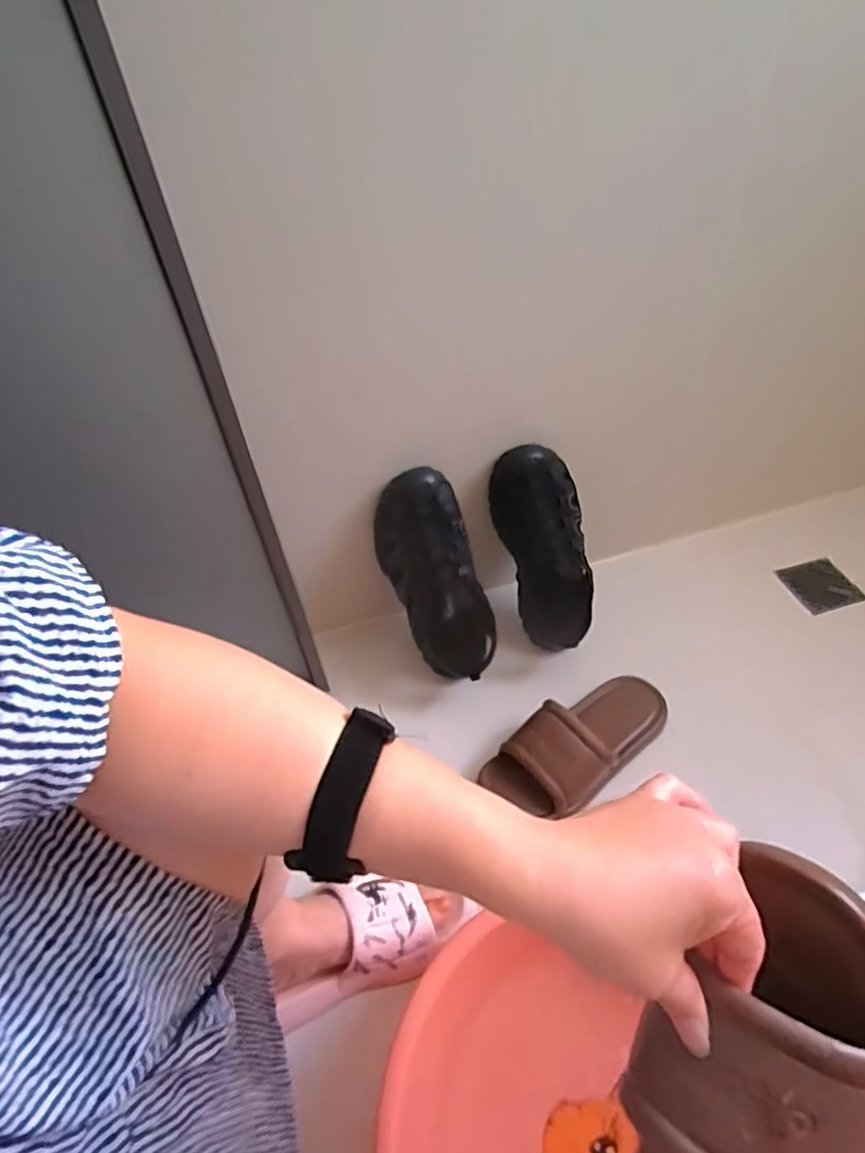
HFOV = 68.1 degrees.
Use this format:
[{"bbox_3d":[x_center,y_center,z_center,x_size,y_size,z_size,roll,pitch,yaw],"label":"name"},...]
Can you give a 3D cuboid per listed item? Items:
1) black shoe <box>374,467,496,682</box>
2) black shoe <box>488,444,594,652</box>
[{"bbox_3d":[0.009,0.007,0.825,0.108,0.288,0.096,-19,10,-15],"label":"black shoe"},{"bbox_3d":[0.156,-0.032,0.860,0.111,0.284,0.115,-15,9,-10],"label":"black shoe"}]

